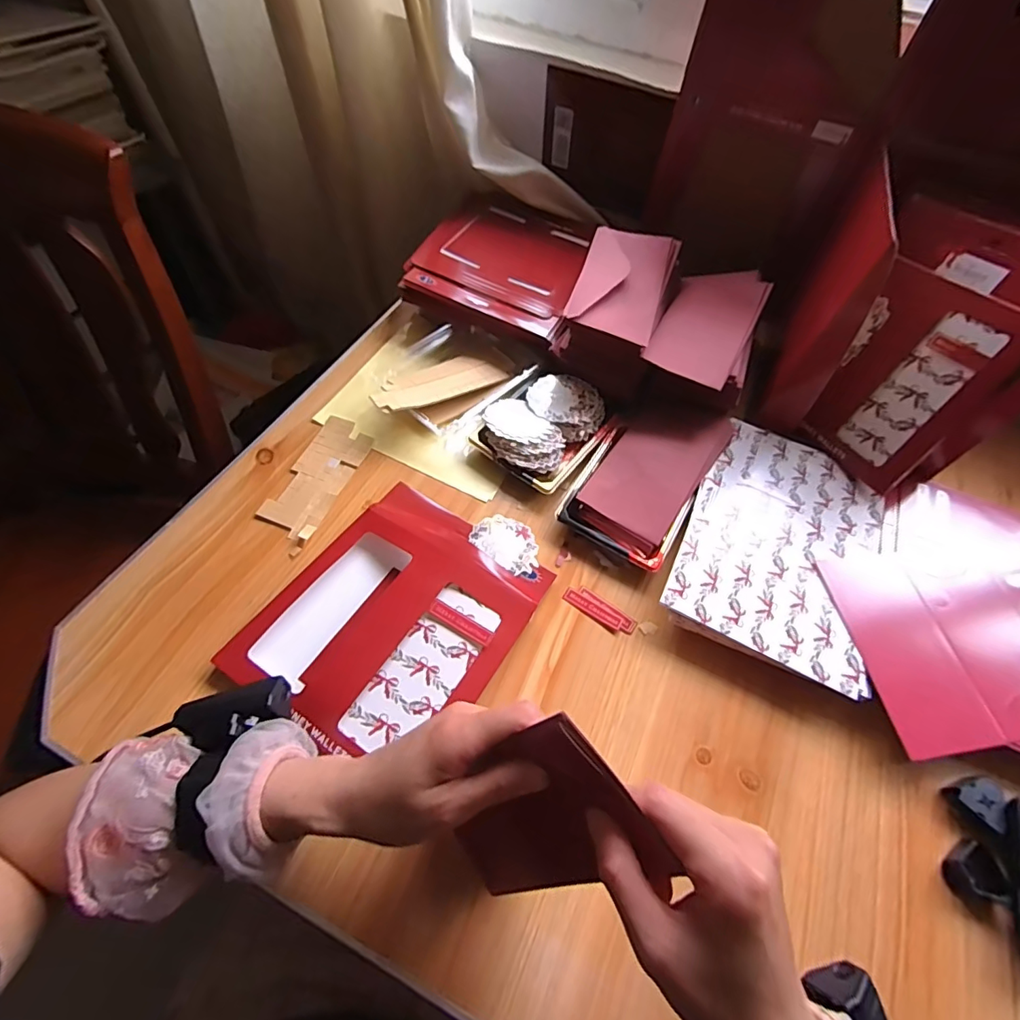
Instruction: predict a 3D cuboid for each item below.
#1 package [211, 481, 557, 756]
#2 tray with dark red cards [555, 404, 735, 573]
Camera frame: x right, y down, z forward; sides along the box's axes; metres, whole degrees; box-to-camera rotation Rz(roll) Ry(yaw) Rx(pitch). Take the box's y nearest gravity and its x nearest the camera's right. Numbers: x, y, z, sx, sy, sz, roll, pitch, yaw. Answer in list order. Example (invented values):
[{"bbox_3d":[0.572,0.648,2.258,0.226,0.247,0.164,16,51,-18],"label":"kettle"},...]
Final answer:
[{"bbox_3d":[-0.097,0.091,0.449,0.192,0.024,0.227,32,60,15],"label":"package"},{"bbox_3d":[0.146,-0.040,0.548,0.115,0.045,0.201,29,60,13],"label":"tray with dark red cards"}]

